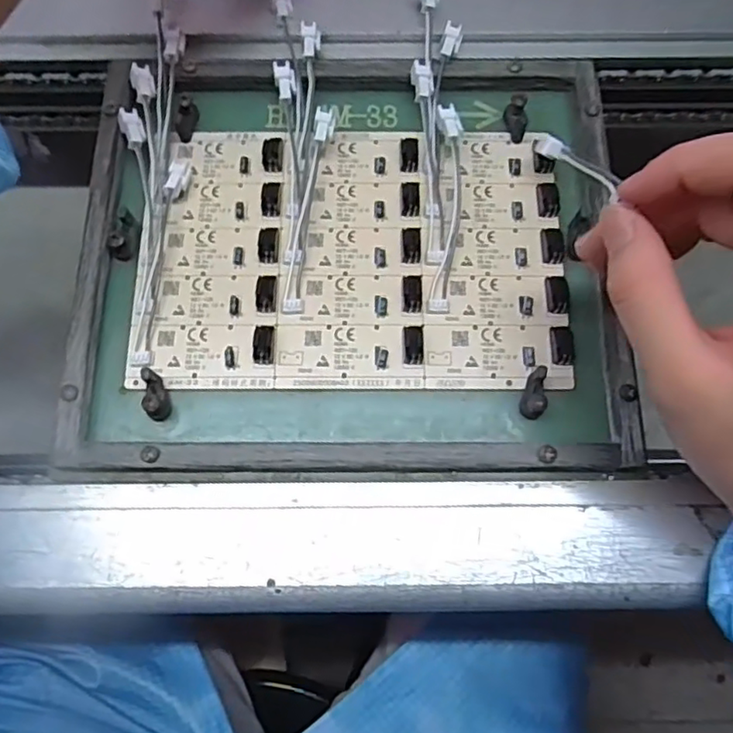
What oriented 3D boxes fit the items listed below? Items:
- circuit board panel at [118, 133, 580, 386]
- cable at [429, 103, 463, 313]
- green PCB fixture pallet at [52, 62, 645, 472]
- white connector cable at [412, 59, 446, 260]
[{"bbox_3d":[-0.005,-0.053,0.280,0.192,0.011,0.127,1,73,0],"label":"circuit board panel"},{"bbox_3d":[0.037,-0.073,0.282,0.013,0.007,0.097,4,86,1],"label":"cable"},{"bbox_3d":[-0.006,-0.052,0.277,0.235,0.019,0.194,0,73,0],"label":"green PCB fixture pallet"},{"bbox_3d":[0.030,-0.097,0.287,0.009,0.017,0.099,-4,73,-1],"label":"white connector cable"}]

